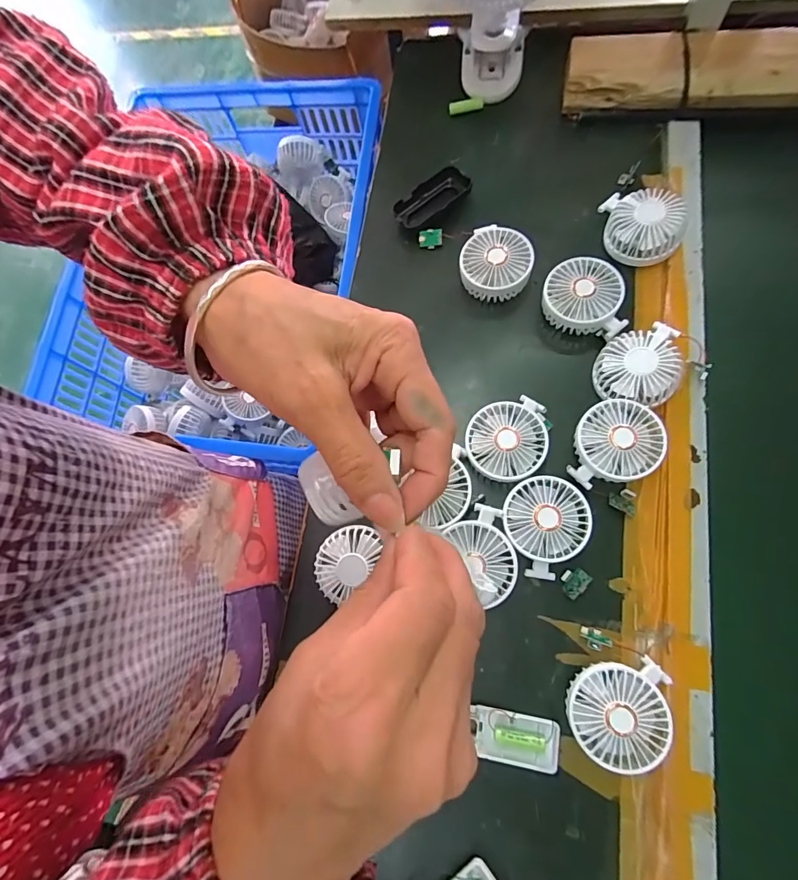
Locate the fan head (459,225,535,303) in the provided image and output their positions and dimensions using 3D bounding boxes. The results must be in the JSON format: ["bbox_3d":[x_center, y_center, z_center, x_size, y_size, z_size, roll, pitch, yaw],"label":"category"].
[{"bbox_3d":[0.122,-0.218,0.546,0.088,0.044,0.084,18,85,19],"label":"fan head"}]

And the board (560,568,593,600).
[{"bbox_3d":[0.185,0.150,0.465,0.026,0.012,0.030,42,76,10],"label":"board"}]

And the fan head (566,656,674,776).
[{"bbox_3d":[0.208,0.260,0.418,0.090,0.034,0.088,3,74,12],"label":"fan head"}]

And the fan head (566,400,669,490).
[{"bbox_3d":[0.234,0.005,0.470,0.086,0.027,0.092,6,85,18],"label":"fan head"}]

